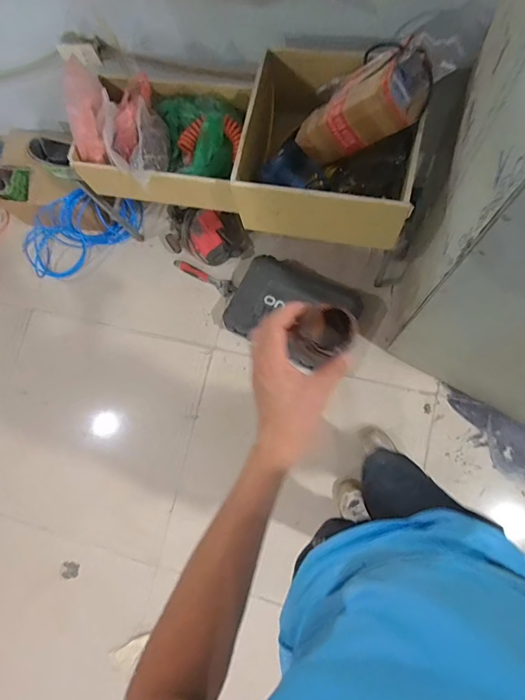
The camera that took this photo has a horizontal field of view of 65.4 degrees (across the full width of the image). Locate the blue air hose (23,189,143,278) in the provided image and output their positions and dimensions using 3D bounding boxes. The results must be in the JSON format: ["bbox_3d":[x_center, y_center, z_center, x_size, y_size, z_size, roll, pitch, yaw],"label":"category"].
[{"bbox_3d":[-0.717,-0.482,1.616,0.486,0.237,0.196,-26,76,3],"label":"blue air hose"}]

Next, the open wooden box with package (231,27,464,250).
[{"bbox_3d":[0.167,-0.491,0.955,0.422,0.355,0.389,15,82,12],"label":"open wooden box with package"}]

